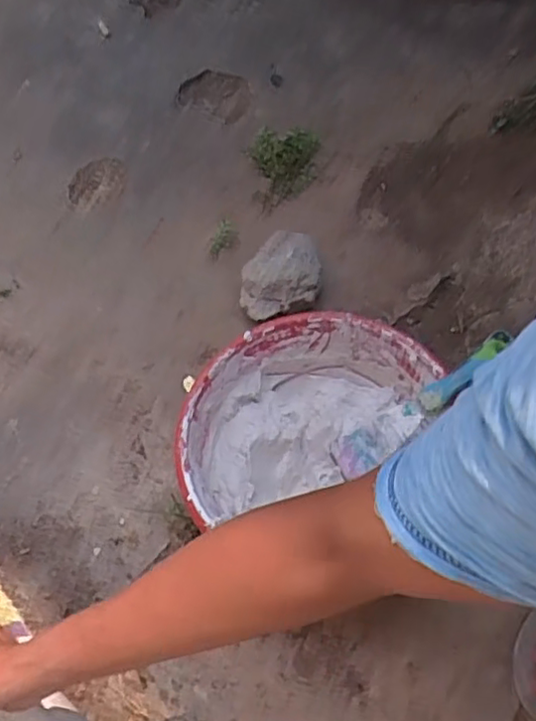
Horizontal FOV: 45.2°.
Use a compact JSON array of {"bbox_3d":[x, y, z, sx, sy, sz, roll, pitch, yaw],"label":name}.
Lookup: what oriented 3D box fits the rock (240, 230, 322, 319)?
[{"bbox_3d":[0.015,-0.095,0.742,0.094,0.064,0.086,-5,60,1],"label":"rock"}]

